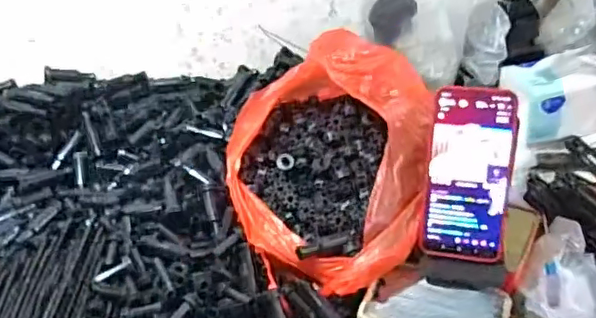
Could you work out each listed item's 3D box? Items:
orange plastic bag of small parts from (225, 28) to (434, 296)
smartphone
[{"bbox_3d":[0.035,0.004,0.613,0.216,0.174,0.226,-22,37,-22],"label":"orange plastic bag of small parts"},{"bbox_3d":[0.164,0.015,0.550,0.079,0.164,0.014,6,5,17],"label":"smartphone"}]

